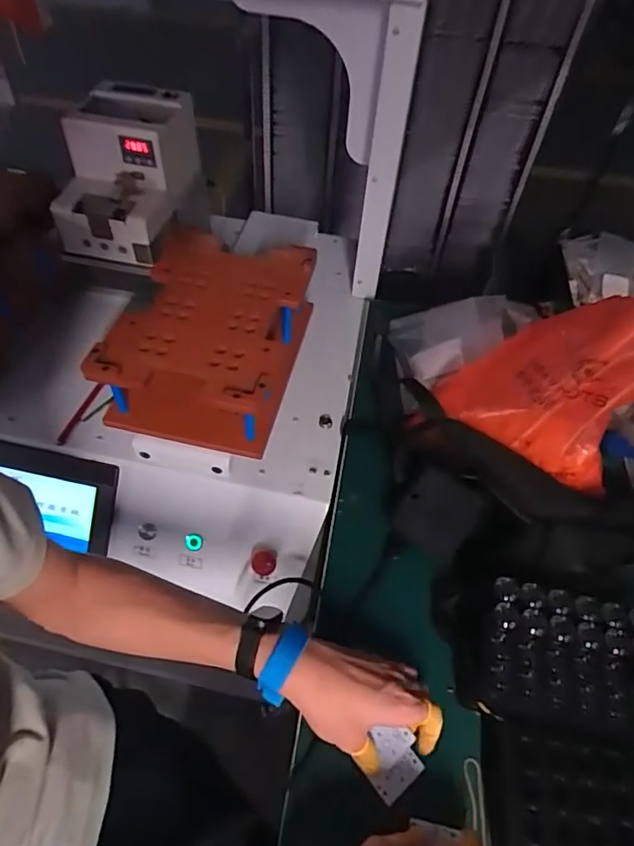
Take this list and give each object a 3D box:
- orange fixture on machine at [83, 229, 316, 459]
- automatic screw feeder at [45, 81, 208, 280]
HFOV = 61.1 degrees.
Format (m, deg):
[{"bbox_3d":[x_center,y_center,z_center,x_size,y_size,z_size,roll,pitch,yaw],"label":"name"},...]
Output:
[{"bbox_3d":[-0.126,-0.111,0.670,0.193,0.098,0.270,11,53,4],"label":"orange fixture on machine"},{"bbox_3d":[-0.255,-0.339,0.726,0.142,0.170,0.184,11,53,5],"label":"automatic screw feeder"}]

